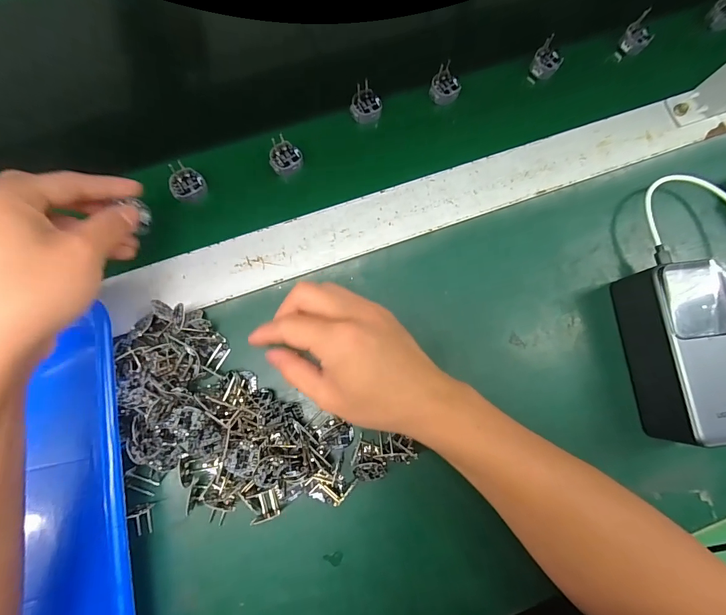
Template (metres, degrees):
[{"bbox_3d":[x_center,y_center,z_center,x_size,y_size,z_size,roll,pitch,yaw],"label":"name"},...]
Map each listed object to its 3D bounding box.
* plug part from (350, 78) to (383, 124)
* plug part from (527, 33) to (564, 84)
[{"bbox_3d":[0.003,-0.188,0.345,0.028,0.020,0.028,1,80,-1],"label":"plug part"},{"bbox_3d":[0.178,-0.237,0.364,0.026,0.016,0.039,34,81,5],"label":"plug part"}]

